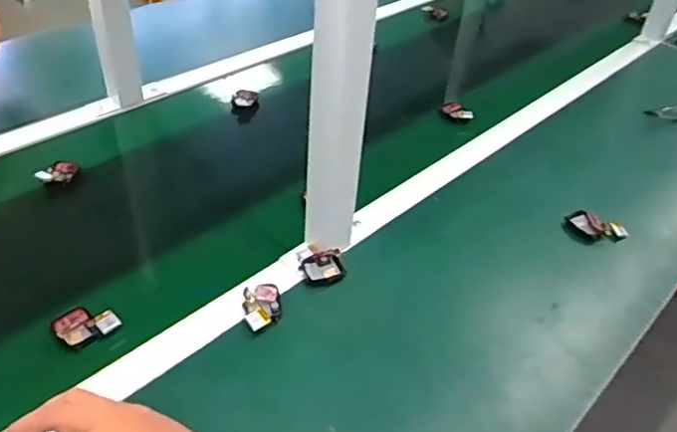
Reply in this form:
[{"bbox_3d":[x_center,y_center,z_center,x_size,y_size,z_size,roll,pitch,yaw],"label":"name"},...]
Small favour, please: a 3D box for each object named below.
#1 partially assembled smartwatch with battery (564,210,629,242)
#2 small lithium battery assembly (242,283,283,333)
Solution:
[{"bbox_3d":[0.326,0.014,0.748,0.073,0.020,0.037,21,43,18],"label":"partially assembled smartwatch with battery"},{"bbox_3d":[-0.078,0.094,0.611,0.039,0.014,0.052,-7,42,-14],"label":"small lithium battery assembly"}]

